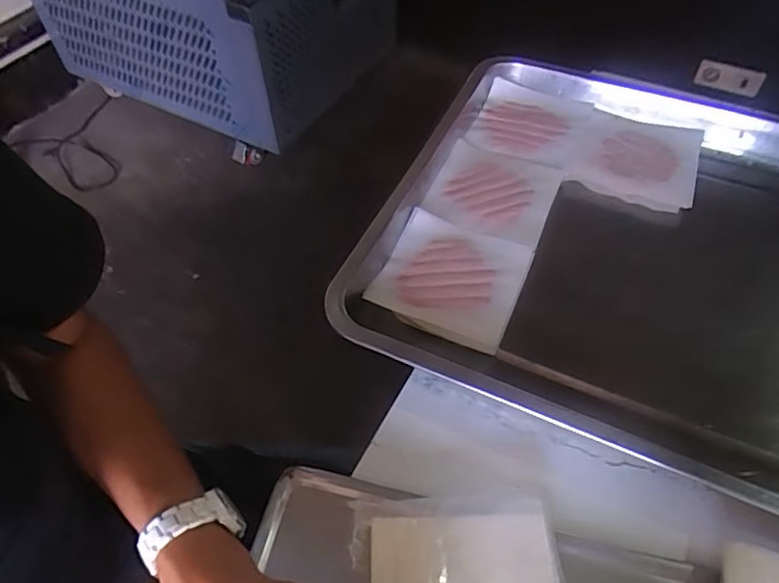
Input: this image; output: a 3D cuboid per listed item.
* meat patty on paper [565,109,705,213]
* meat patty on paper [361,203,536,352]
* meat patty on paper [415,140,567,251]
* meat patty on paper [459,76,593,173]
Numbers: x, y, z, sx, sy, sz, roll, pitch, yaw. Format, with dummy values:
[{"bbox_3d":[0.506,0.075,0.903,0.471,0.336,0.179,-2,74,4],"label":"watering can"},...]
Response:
[{"bbox_3d":[0.244,-0.133,0.551,0.115,0.023,0.113,19,56,16],"label":"meat patty on paper"},{"bbox_3d":[0.051,-0.010,0.458,0.110,0.021,0.109,19,56,16],"label":"meat patty on paper"},{"bbox_3d":[0.097,-0.096,0.511,0.106,0.009,0.105,18,56,15],"label":"meat patty on paper"},{"bbox_3d":[0.145,-0.177,0.571,0.107,0.017,0.109,19,56,16],"label":"meat patty on paper"}]

